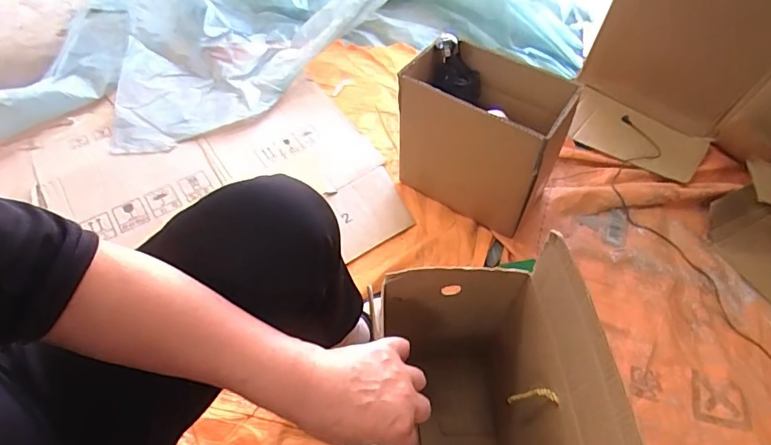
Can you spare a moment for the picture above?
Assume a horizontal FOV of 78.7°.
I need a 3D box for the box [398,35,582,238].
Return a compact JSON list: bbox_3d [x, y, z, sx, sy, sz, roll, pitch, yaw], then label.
[{"bbox_3d":[0.168,-0.151,0.847,0.268,0.264,0.168,30,61,18],"label":"box"}]

